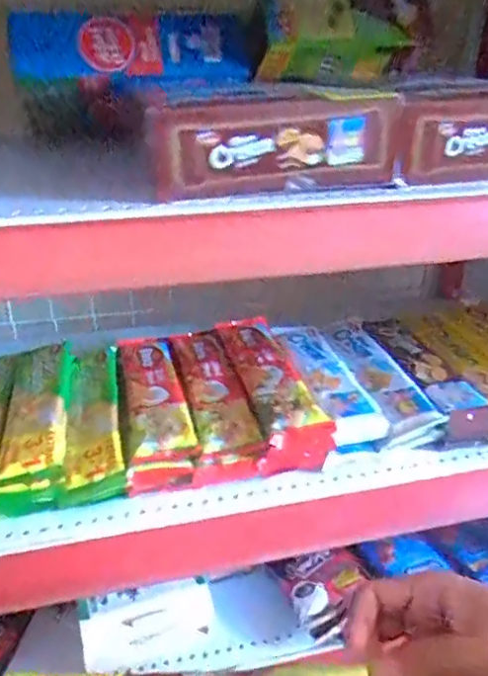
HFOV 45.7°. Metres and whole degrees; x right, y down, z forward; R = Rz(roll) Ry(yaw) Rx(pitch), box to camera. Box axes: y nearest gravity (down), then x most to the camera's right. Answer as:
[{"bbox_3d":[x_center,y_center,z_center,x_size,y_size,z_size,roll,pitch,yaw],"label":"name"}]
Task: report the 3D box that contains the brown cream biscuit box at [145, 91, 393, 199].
[{"bbox_3d":[0.022,-0.125,0.366,0.154,0.056,0.040,-8,30,-15],"label":"brown cream biscuit box"}]

